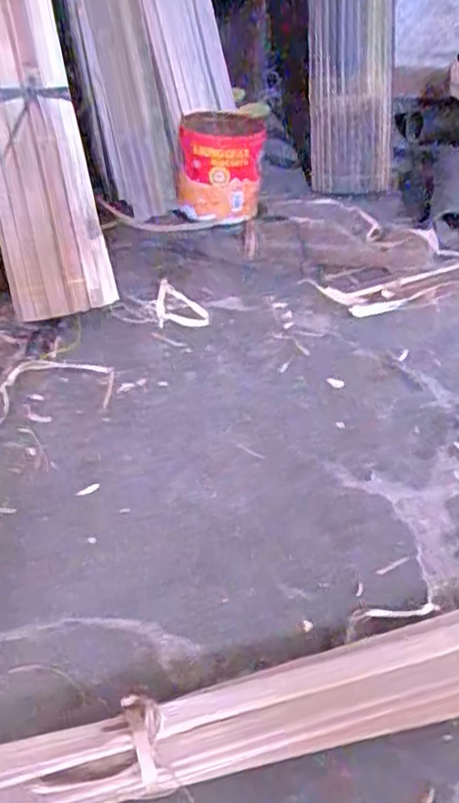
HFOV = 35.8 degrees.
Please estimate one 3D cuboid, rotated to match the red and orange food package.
[{"bbox_3d":[-0.016,-0.391,1.197,0.144,0.186,0.118,3,38,-2],"label":"red and orange food package"}]

